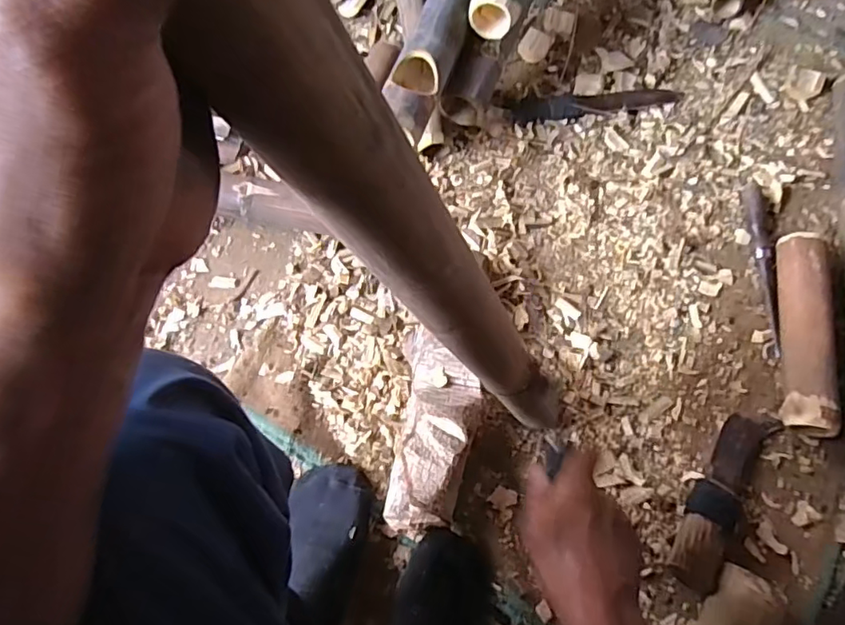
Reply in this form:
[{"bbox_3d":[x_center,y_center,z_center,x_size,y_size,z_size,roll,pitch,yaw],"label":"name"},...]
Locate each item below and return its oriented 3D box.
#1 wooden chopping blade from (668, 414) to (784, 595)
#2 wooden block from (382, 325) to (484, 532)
[{"bbox_3d":[0.351,0.206,0.651,0.059,0.041,0.239,35,61,12],"label":"wooden chopping blade"},{"bbox_3d":[0.016,0.133,0.655,0.097,0.063,0.223,6,70,2],"label":"wooden block"}]

